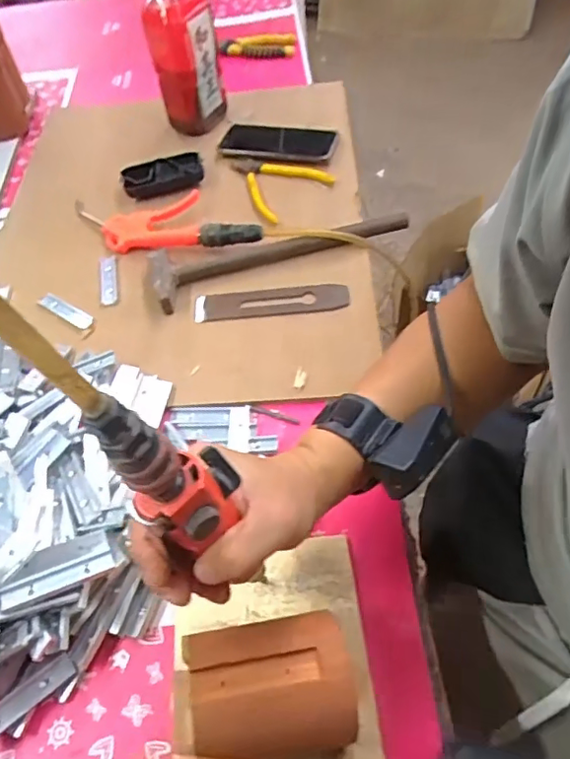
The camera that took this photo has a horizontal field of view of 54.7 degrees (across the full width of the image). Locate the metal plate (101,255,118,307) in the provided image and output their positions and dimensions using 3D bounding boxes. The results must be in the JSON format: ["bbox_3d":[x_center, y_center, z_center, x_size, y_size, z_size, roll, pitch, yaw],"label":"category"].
[{"bbox_3d":[-0.214,-0.121,0.667,0.020,0.006,0.079,-9,56,-7],"label":"metal plate"}]

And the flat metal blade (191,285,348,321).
[{"bbox_3d":[-0.015,-0.088,0.632,0.175,0.005,0.040,-4,61,4],"label":"flat metal blade"}]

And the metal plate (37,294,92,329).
[{"bbox_3d":[-0.255,-0.080,0.646,0.081,0.009,0.021,26,60,21],"label":"metal plate"}]

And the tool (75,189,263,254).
[{"bbox_3d":[-0.156,-0.208,0.700,0.260,0.034,0.107,-1,54,4],"label":"tool"}]

